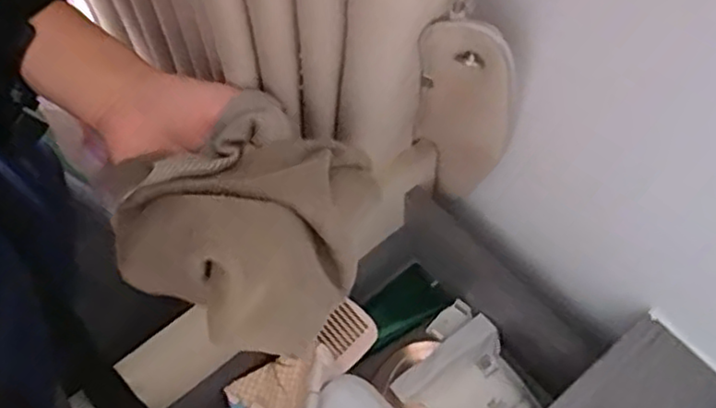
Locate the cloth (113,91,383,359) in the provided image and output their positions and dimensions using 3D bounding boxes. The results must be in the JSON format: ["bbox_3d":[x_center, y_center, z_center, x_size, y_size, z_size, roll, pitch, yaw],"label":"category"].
[{"bbox_3d":[-0.055,0.006,0.366,0.119,0.074,0.118,34,67,20],"label":"cloth"}]

